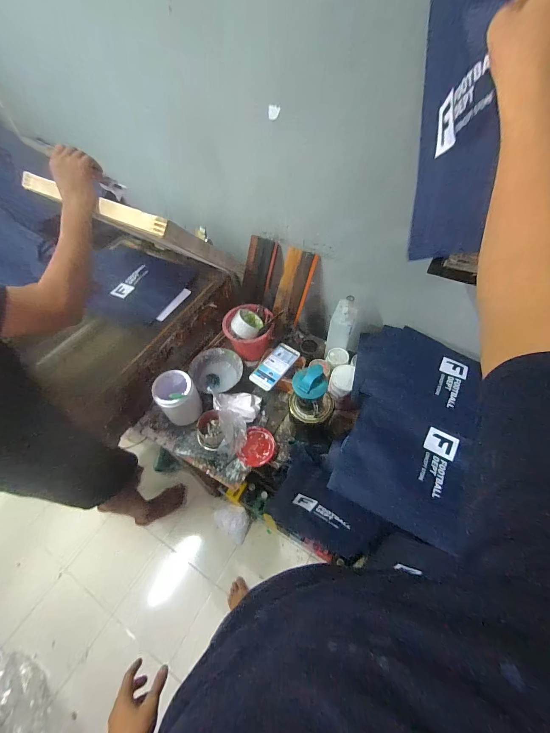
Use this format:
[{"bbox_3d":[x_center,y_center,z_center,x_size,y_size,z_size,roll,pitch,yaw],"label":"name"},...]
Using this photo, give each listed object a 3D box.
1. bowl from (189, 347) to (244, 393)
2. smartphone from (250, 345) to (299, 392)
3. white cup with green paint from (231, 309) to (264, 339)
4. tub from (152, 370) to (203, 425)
[{"bbox_3d":[-0.177,0.012,0.883,0.144,0.060,0.144,-1,55,2],"label":"bowl"},{"bbox_3d":[-0.001,-0.003,0.864,0.079,0.013,0.160,32,62,22],"label":"smartphone"},{"bbox_3d":[-0.083,-0.123,0.858,0.086,0.049,0.096,30,47,-8],"label":"white cup with green paint"},{"bbox_3d":[-0.256,0.093,0.795,0.096,0.165,0.089,-1,55,2],"label":"tub"}]

